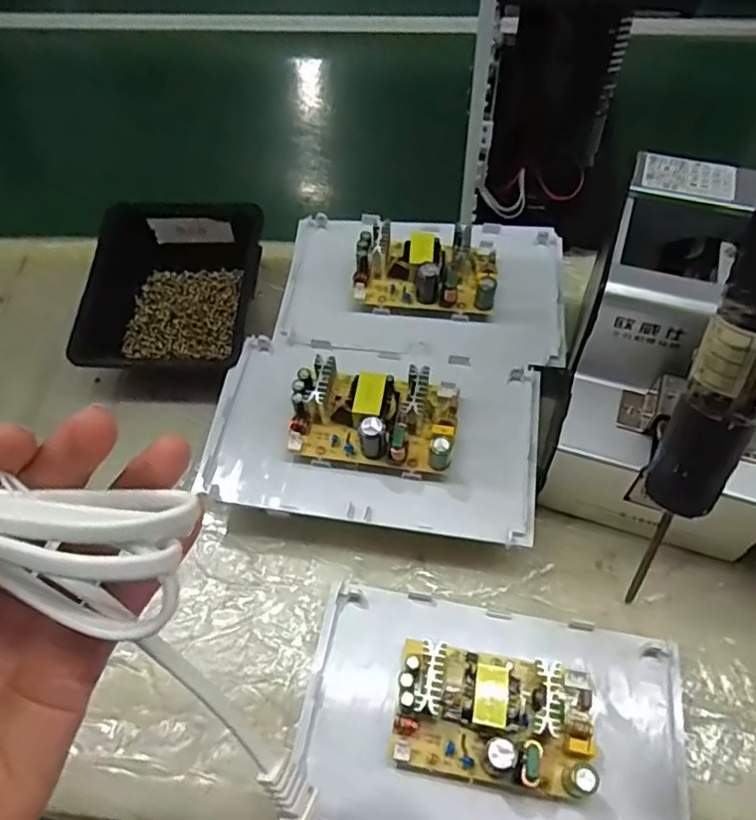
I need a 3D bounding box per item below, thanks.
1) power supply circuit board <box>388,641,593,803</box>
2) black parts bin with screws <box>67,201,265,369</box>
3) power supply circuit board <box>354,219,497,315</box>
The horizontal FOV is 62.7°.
[{"bbox_3d":[0.060,0.155,0.316,0.098,0.036,0.058,7,57,7],"label":"power supply circuit board"},{"bbox_3d":[-0.151,-0.090,0.468,0.124,0.061,0.147,3,56,5],"label":"black parts bin with screws"},{"bbox_3d":[0.034,-0.100,0.434,0.095,0.032,0.054,5,56,6],"label":"power supply circuit board"}]

